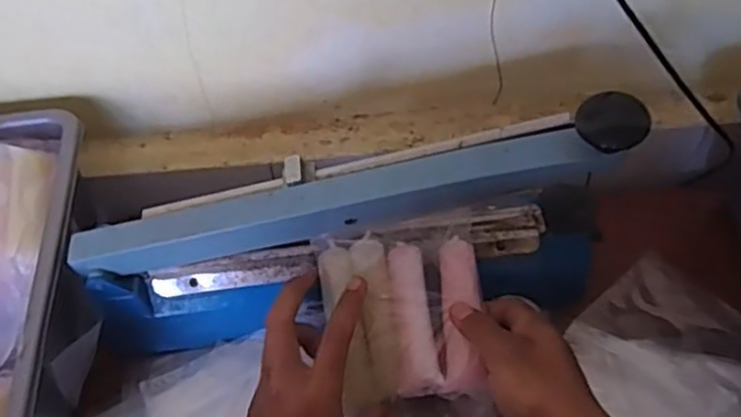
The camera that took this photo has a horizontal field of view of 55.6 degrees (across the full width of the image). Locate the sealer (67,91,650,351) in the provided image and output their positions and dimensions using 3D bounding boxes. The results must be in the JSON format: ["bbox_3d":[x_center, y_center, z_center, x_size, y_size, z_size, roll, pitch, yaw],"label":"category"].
[{"bbox_3d":[-0.021,0.021,0.529,0.404,0.179,0.086,-6,55,0],"label":"sealer"}]

